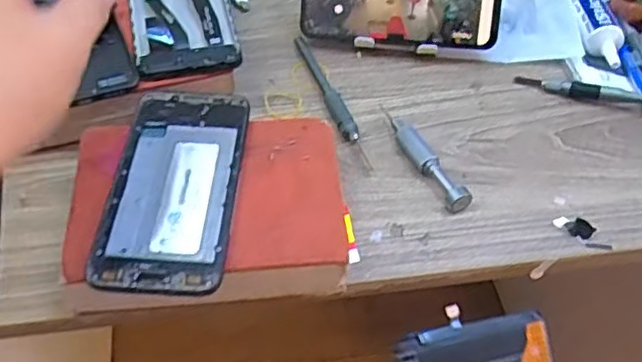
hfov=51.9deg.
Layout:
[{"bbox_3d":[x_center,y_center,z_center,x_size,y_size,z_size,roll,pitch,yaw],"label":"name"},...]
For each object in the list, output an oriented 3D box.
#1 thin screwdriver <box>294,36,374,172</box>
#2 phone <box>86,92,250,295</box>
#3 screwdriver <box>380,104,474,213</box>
[{"bbox_3d":[0.008,-0.066,0.507,0.013,0.009,0.146,-13,53,-14],"label":"thin screwdriver"},{"bbox_3d":[-0.087,0.001,0.395,0.073,0.004,0.148,3,51,0],"label":"phone"},{"bbox_3d":[0.070,-0.020,0.470,0.017,0.013,0.105,-22,55,-20],"label":"screwdriver"}]

